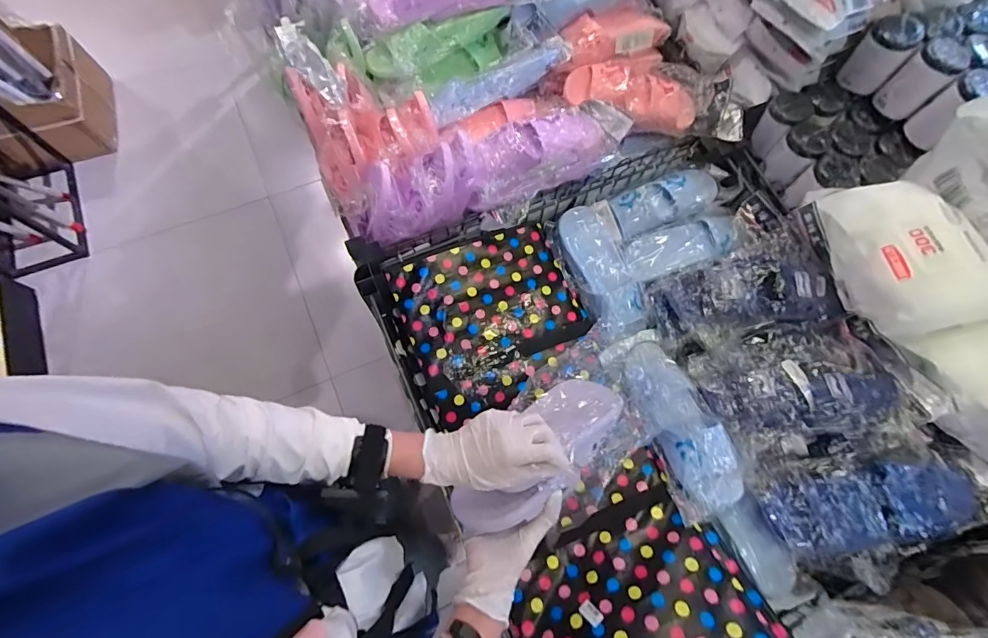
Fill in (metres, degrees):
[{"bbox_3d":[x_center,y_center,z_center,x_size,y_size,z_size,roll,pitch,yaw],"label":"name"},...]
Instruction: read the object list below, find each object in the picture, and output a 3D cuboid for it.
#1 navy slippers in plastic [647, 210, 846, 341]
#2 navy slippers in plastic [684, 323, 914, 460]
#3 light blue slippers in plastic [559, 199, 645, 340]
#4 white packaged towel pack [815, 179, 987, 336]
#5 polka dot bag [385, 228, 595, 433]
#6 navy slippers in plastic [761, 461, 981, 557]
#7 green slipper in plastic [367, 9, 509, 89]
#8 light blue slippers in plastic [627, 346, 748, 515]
[{"bbox_3d":[0.461,-0.047,0.832,0.300,0.112,0.188,-19,72,-9],"label":"navy slippers in plastic"},{"bbox_3d":[0.517,0.117,0.768,0.297,0.100,0.206,-14,72,-8],"label":"navy slippers in plastic"},{"bbox_3d":[0.217,-0.103,0.868,0.117,0.053,0.293,-11,71,-7],"label":"light blue slippers in plastic"},{"bbox_3d":[0.698,-0.110,0.757,0.195,0.096,0.284,-19,73,-9],"label":"white packaged towel pack"},{"bbox_3d":[0.003,-0.006,0.831,0.323,0.046,0.296,-21,73,-10],"label":"polka dot bag"},{"bbox_3d":[0.588,0.295,0.694,0.298,0.067,0.117,-10,71,-6],"label":"navy slippers in plastic"},{"bbox_3d":[-0.103,-0.543,0.907,0.299,0.099,0.081,-25,74,-11],"label":"green slipper in plastic"},{"bbox_3d":[0.307,0.161,0.747,0.121,0.082,0.295,-14,59,-8],"label":"light blue slippers in plastic"}]

